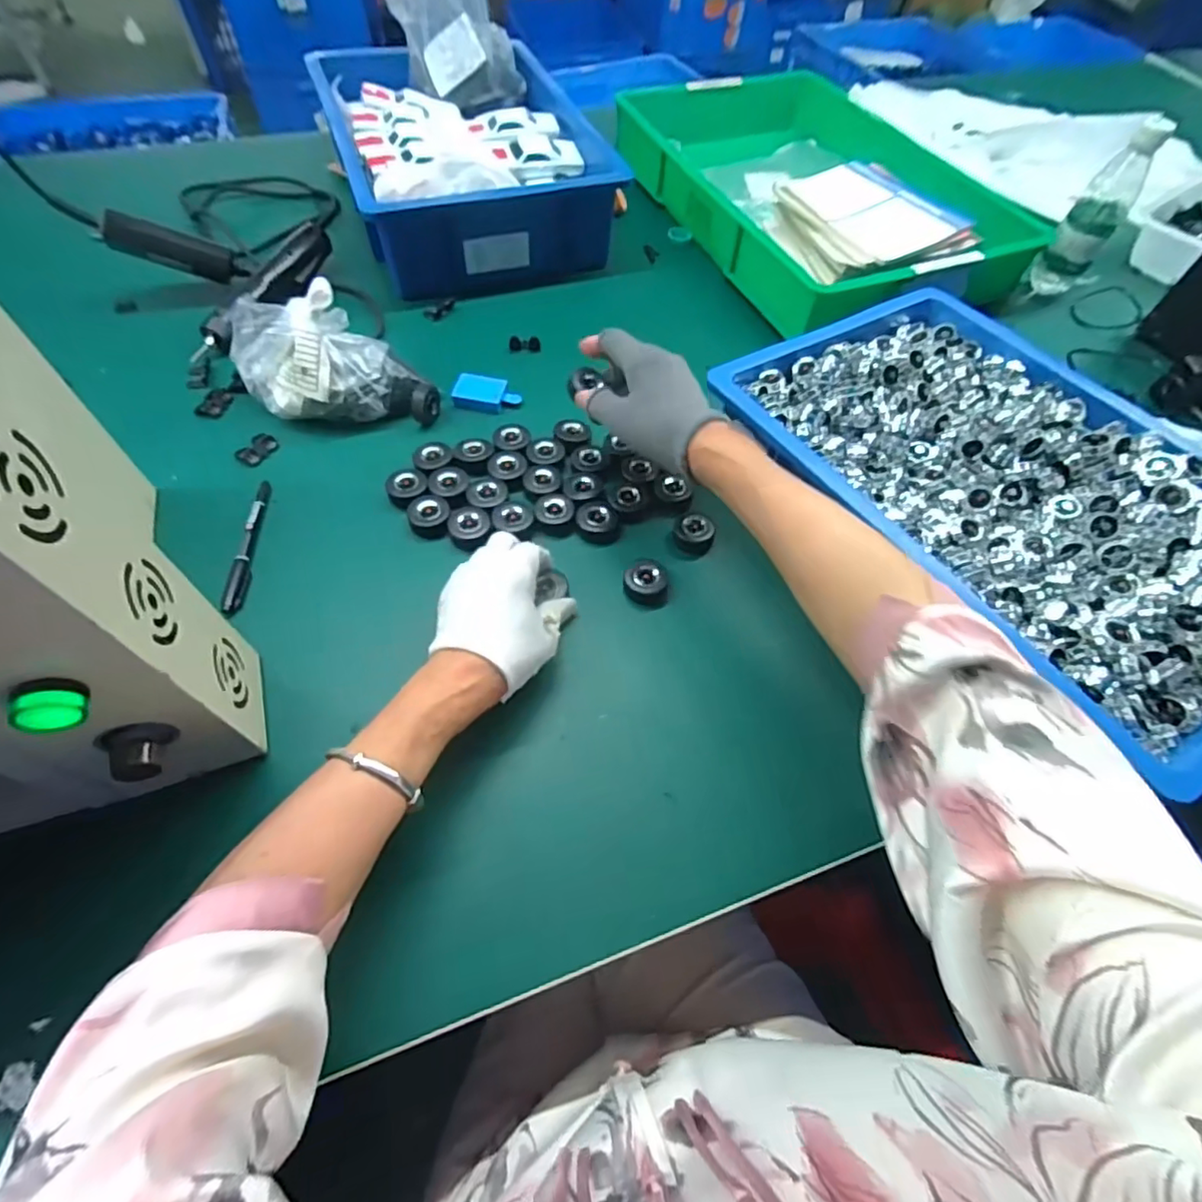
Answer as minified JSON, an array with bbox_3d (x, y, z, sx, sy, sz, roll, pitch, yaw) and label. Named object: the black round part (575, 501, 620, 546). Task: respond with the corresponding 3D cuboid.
[{"bbox_3d":[-0.003,-0.073,0.540,0.040,0.019,0.040,1,59,-2],"label":"black round part"}]

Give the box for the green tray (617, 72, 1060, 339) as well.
[{"bbox_3d":[0.302,-0.574,0.816,0.381,0.101,0.526,-22,63,-15],"label":"green tray"}]

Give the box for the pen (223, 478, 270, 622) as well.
[{"bbox_3d":[-0.305,-0.052,0.508,0.016,0.009,0.148,-4,60,-5],"label":"pen"}]

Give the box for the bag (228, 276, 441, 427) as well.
[{"bbox_3d":[-0.264,-0.234,0.574,0.191,0.090,0.088,-1,60,-4],"label":"bag"}]

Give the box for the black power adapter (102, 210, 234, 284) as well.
[{"bbox_3d":[-0.476,-0.389,0.649,0.113,0.038,0.026,6,55,-32],"label":"black power adapter"}]

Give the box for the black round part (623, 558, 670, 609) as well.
[{"bbox_3d":[0.039,-0.015,0.502,0.039,0.021,0.035,5,59,0],"label":"black round part"}]

